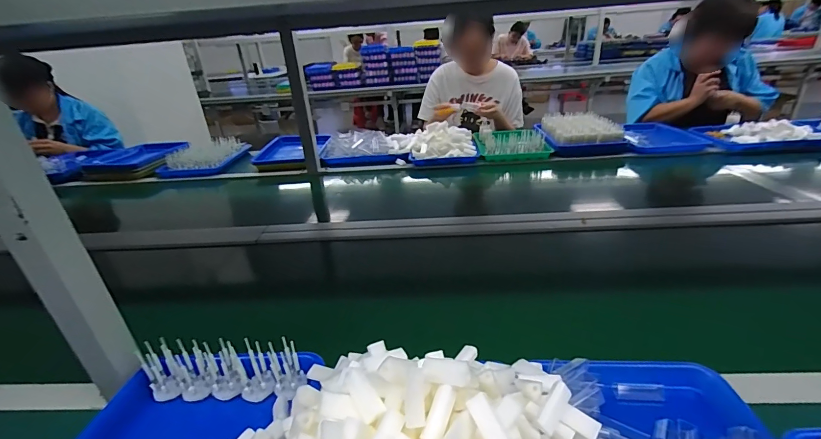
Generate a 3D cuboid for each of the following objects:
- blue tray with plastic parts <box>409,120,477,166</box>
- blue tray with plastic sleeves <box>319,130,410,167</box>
[{"bbox_3d":[0.122,-0.283,1.403,0.234,0.101,0.213,-2,26,4],"label":"blue tray with plastic parts"},{"bbox_3d":[-0.176,-0.272,1.437,0.336,0.083,0.188,-3,26,3],"label":"blue tray with plastic sleeves"}]

